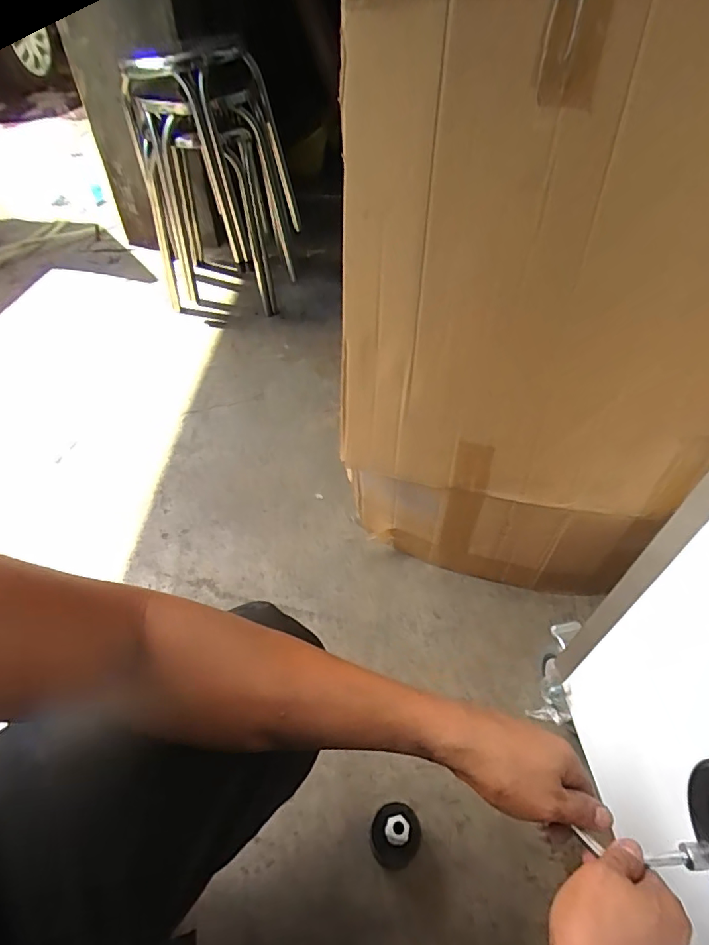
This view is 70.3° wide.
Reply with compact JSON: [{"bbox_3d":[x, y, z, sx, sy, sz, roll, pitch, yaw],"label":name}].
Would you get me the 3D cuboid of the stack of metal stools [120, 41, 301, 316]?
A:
[{"bbox_3d":[-0.356,-0.737,1.292,0.378,0.555,0.369,-7,50,-6],"label":"stack of metal stools"}]

